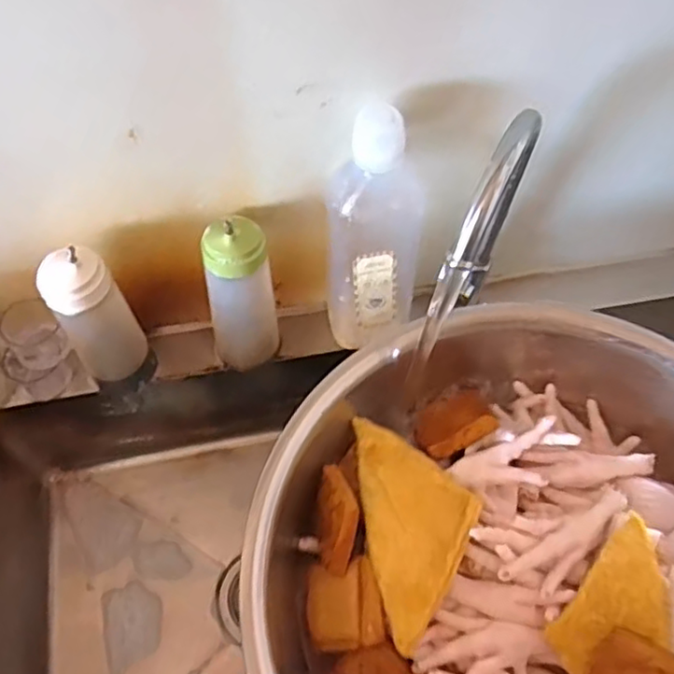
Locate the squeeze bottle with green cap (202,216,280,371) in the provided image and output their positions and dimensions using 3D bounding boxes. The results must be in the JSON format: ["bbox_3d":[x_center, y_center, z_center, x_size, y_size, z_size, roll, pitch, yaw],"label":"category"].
[{"bbox_3d":[-0.091,-0.040,0.632,0.063,0.183,0.061,-11,63,-8],"label":"squeeze bottle with green cap"}]

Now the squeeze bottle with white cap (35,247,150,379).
[{"bbox_3d":[-0.223,-0.020,0.612,0.060,0.175,0.055,1,62,-2],"label":"squeeze bottle with white cap"}]

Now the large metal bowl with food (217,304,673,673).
[{"bbox_3d":[0.154,0.188,0.514,0.417,0.121,0.426,1,62,-2],"label":"large metal bowl with food"}]

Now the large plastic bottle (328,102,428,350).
[{"bbox_3d":[0.035,-0.086,0.601,0.085,0.251,0.083,6,62,1],"label":"large plastic bottle"}]

